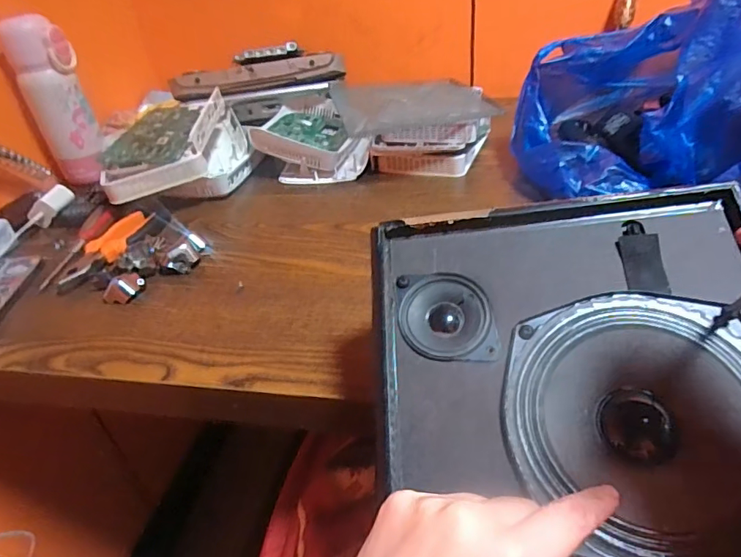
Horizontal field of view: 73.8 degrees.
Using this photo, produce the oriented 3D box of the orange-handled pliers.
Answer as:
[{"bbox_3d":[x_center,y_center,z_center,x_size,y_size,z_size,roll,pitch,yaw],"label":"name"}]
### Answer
[{"bbox_3d":[-0.273,-0.036,0.520,0.044,0.011,0.142,-4,35,5],"label":"orange-handled pliers"}]

